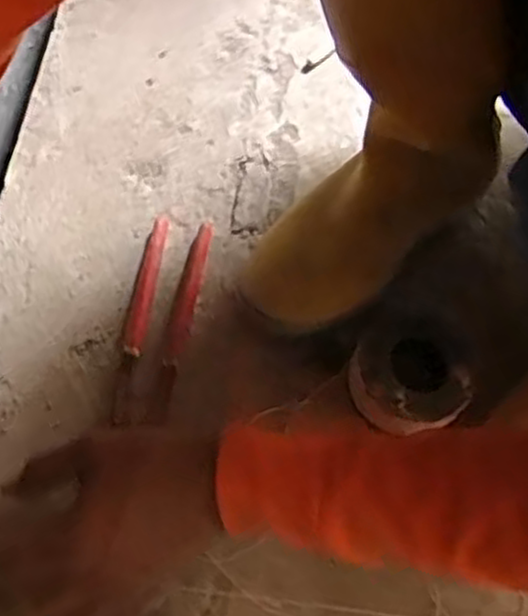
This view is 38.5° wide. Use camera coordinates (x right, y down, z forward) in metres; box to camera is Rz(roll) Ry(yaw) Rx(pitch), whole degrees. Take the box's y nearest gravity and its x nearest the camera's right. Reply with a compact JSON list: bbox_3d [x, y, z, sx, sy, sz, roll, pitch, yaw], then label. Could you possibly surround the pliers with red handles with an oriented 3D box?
[{"bbox_3d":[-0.079,0.006,0.584,0.052,0.009,0.173,7,66,0],"label":"pliers with red handles"}]

